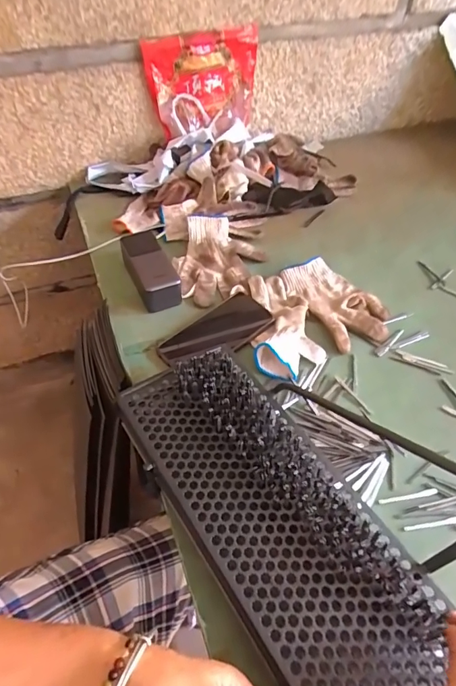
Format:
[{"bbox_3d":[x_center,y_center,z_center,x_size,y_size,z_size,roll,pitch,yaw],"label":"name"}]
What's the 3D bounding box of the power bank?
[{"bbox_3d":[-0.120,-0.115,0.642,0.062,0.048,0.143,-18,54,-16],"label":"power bank"}]

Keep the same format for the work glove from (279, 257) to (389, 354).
[{"bbox_3d":[0.160,-0.063,0.640,0.099,0.020,0.172,-28,57,-22],"label":"work glove"}]

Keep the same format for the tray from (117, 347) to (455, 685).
[{"bbox_3d":[0.107,0.224,0.325,0.140,0.022,0.591,-25,56,-23],"label":"tray"}]

